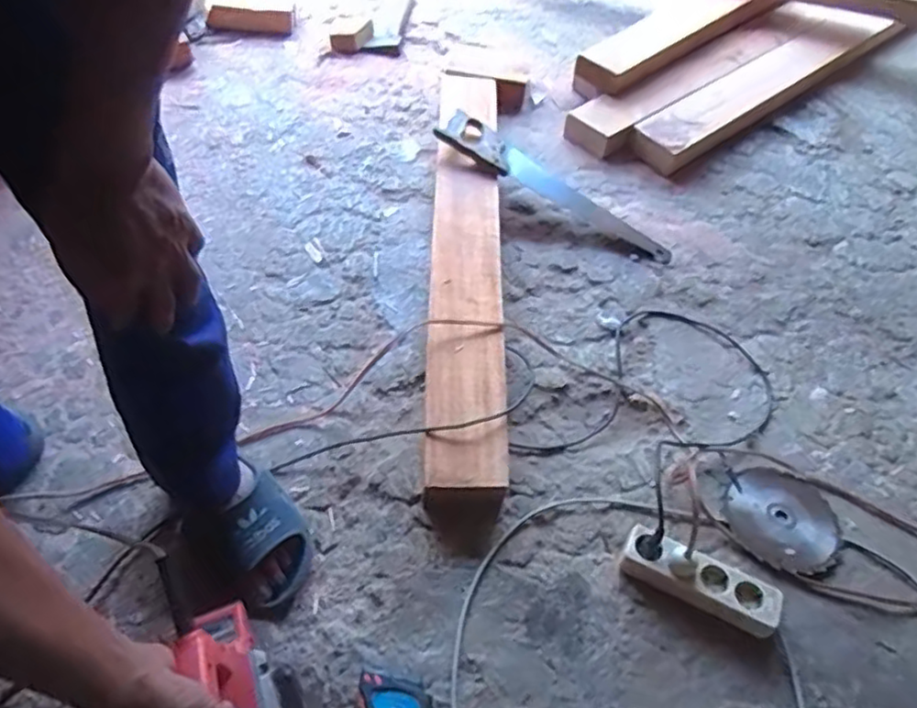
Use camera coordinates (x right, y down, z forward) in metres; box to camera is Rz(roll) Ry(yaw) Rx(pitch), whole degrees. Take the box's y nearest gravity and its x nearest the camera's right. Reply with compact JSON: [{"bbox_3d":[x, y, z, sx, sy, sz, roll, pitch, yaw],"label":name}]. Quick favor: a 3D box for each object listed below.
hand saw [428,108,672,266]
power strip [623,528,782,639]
[{"bbox_3d":[0.195,-0.334,1.323,0.523,0.039,0.124,32,56,2],"label":"hand saw"},{"bbox_3d":[0.318,0.296,0.868,0.202,0.048,0.065,25,55,14],"label":"power strip"}]

